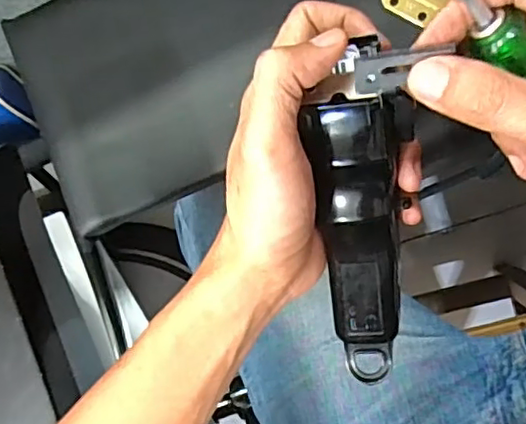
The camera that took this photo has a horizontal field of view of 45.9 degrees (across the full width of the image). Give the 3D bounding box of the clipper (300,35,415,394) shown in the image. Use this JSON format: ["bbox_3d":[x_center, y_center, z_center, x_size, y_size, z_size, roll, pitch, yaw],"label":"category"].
[{"bbox_3d":[0.051,0.006,0.310,0.048,0.031,0.170,-4,111,7],"label":"clipper"}]

